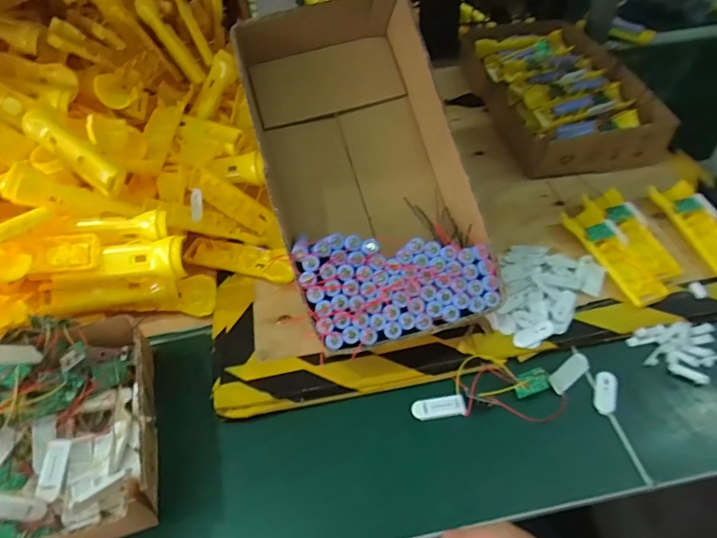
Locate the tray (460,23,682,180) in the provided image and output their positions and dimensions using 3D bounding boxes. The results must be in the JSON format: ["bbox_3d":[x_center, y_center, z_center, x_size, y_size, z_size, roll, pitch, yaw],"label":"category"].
[{"bbox_3d":[0.337,-0.326,0.822,0.214,0.101,0.423,-8,49,-3],"label":"tray"}]

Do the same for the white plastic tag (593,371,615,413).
[{"bbox_3d":[0.272,0.136,0.515,0.020,0.011,0.046,12,51,15],"label":"white plastic tag"}]

